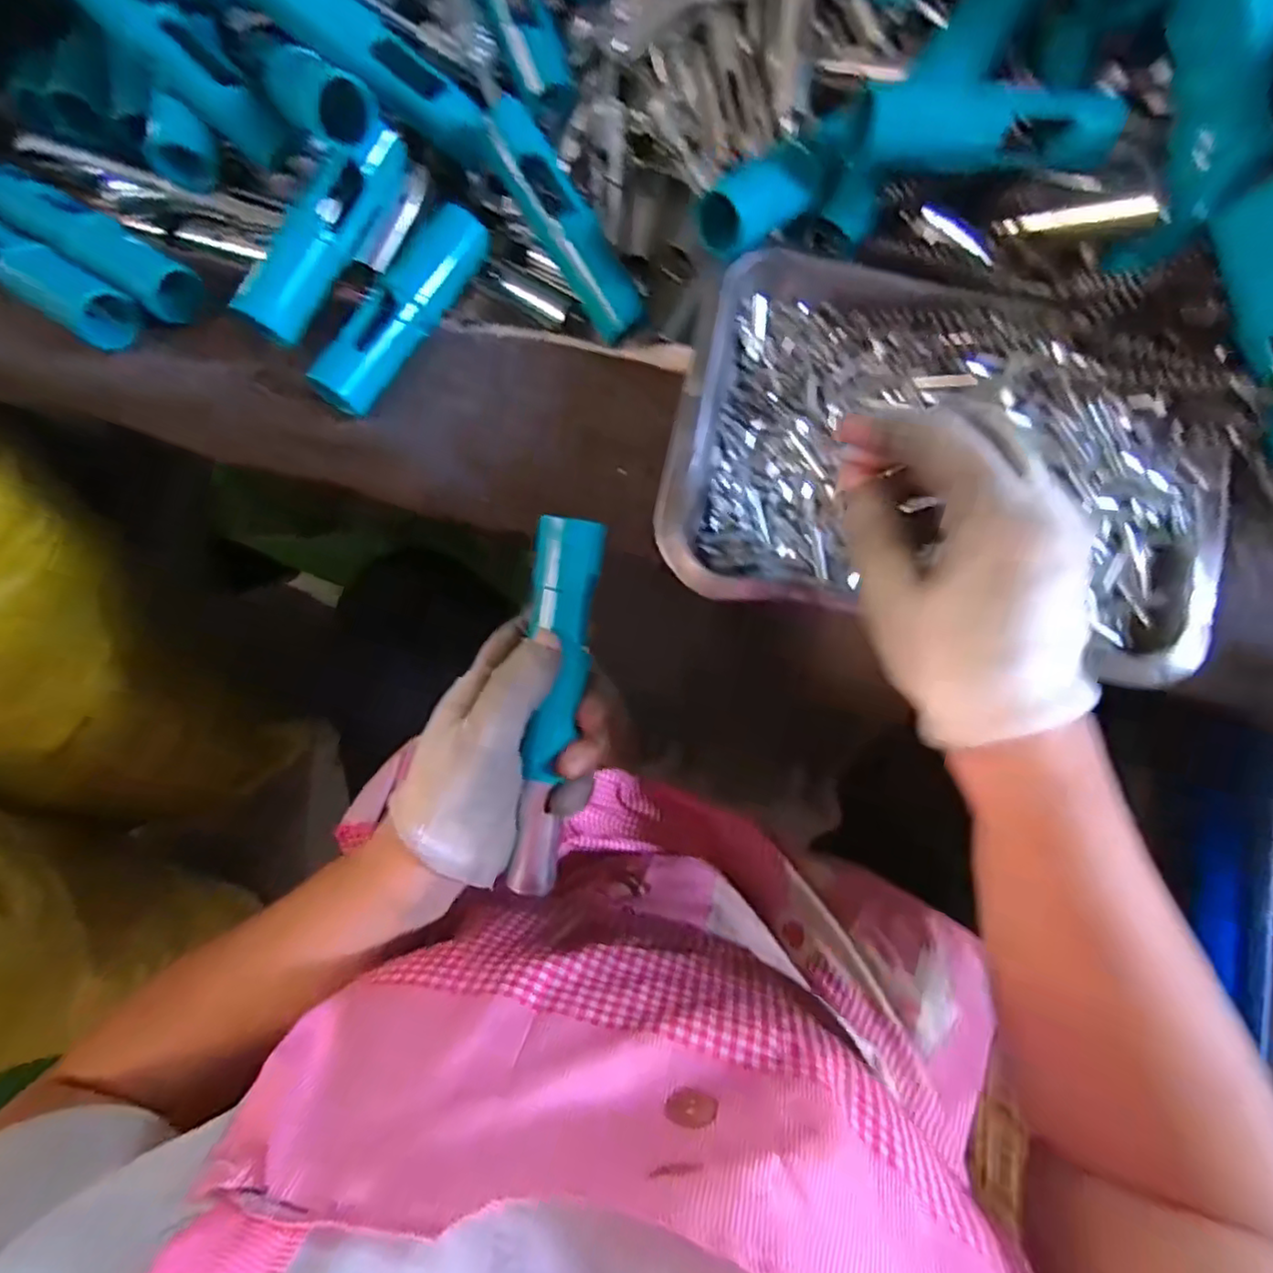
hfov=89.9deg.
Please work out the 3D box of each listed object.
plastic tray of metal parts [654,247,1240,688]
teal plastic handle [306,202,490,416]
[{"bbox_3d":[0.147,-0.084,0.304,0.250,0.033,0.173,13,79,3],"label":"plastic tray of metal parts"},{"bbox_3d":[-0.122,-0.169,0.332,0.033,0.026,0.123,26,80,6],"label":"teal plastic handle"}]

